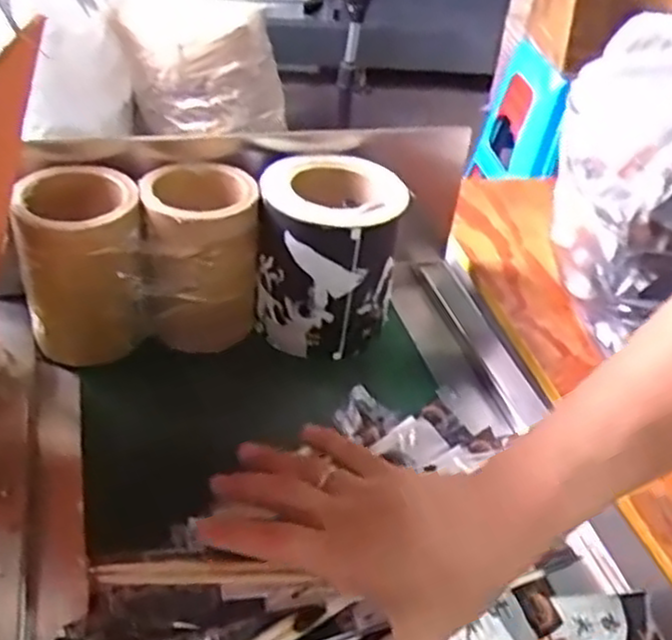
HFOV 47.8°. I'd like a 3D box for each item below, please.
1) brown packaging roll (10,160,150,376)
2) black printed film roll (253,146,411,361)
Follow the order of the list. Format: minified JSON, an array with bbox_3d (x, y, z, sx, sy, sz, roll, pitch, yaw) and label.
[{"bbox_3d":[-0.202,-0.042,0.614,0.096,0.128,0.108,-7,40,-18],"label":"brown packaging roll"},{"bbox_3d":[-0.006,-0.056,0.666,0.119,0.140,0.127,4,37,-4],"label":"black printed film roll"}]

